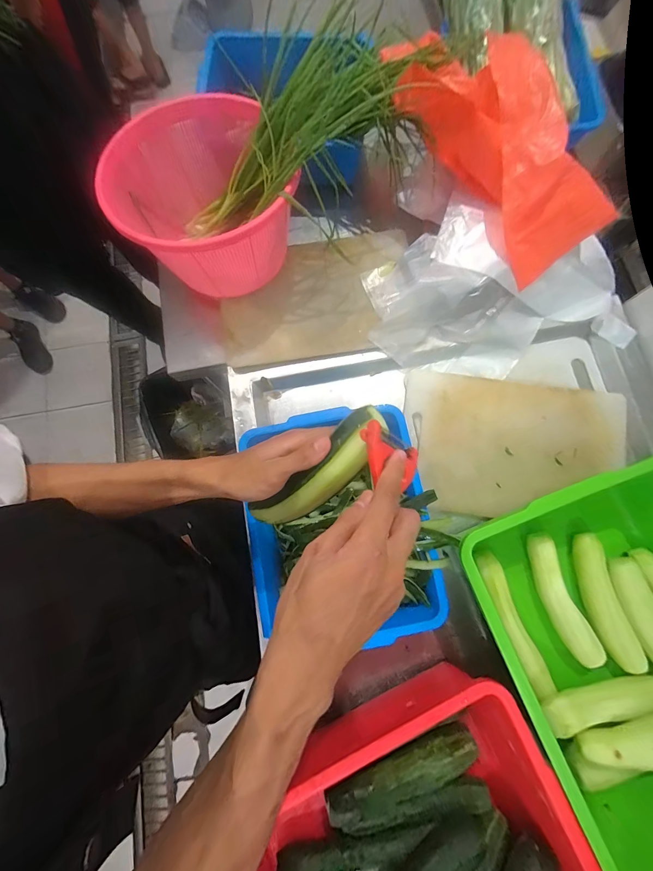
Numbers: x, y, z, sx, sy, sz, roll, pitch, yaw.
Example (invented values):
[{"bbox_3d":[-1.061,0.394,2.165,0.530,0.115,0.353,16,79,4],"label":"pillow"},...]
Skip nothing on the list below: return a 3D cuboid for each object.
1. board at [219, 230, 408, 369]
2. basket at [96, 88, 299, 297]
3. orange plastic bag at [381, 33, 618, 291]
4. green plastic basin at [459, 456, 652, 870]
[{"bbox_3d":[-0.020,-0.249,0.574,0.328,0.017,0.219,-8,79,0],"label":"board"},{"bbox_3d":[-0.195,-0.368,0.519,0.248,0.167,0.293,-23,80,-3],"label":"basket"},{"bbox_3d":[0.266,-0.426,0.496,0.186,0.121,0.359,-40,97,-6],"label":"orange plastic bag"},{"bbox_3d":[0.382,0.251,0.423,0.318,0.149,0.386,-22,80,-3],"label":"green plastic basin"}]

